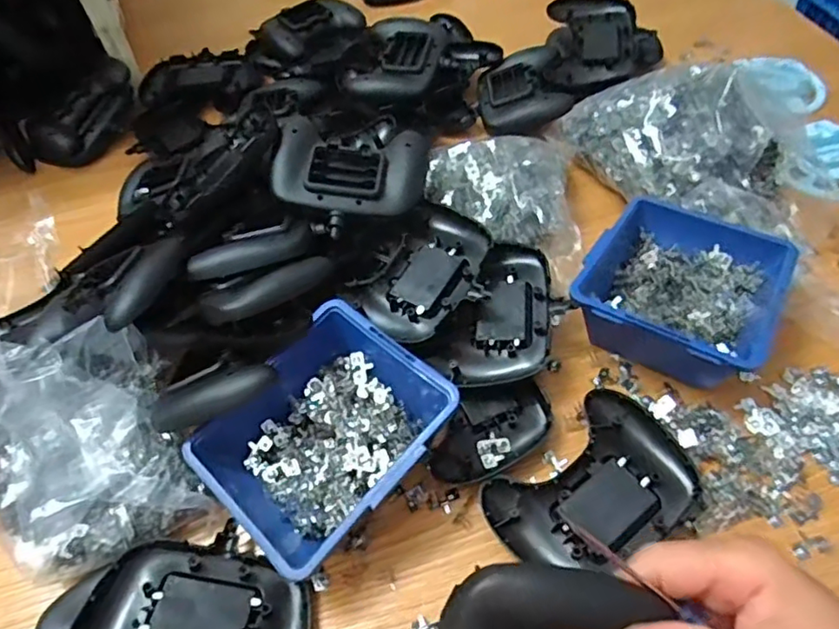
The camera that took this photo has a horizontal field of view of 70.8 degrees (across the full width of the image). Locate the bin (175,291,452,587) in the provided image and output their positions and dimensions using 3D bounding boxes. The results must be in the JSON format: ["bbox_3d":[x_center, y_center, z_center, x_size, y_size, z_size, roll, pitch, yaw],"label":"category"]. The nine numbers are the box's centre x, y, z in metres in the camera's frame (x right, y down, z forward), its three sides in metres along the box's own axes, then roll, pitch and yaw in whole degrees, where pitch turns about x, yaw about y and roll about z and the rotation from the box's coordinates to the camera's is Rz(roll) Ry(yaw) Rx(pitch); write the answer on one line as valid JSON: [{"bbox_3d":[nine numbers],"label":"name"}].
[{"bbox_3d":[-0.064,0.076,0.379,0.133,0.063,0.138,36,65,27],"label":"bin"}]

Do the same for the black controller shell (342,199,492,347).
[{"bbox_3d":[0.007,-0.029,0.441,0.081,0.022,0.109,34,64,26],"label":"black controller shell"}]

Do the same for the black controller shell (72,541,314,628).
[{"bbox_3d":[-0.125,0.179,0.327,0.125,0.022,0.101,1,49,-13],"label":"black controller shell"}]

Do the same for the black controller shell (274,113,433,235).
[{"bbox_3d":[-0.055,-0.112,0.472,0.117,0.034,0.093,1,65,-6],"label":"black controller shell"}]

